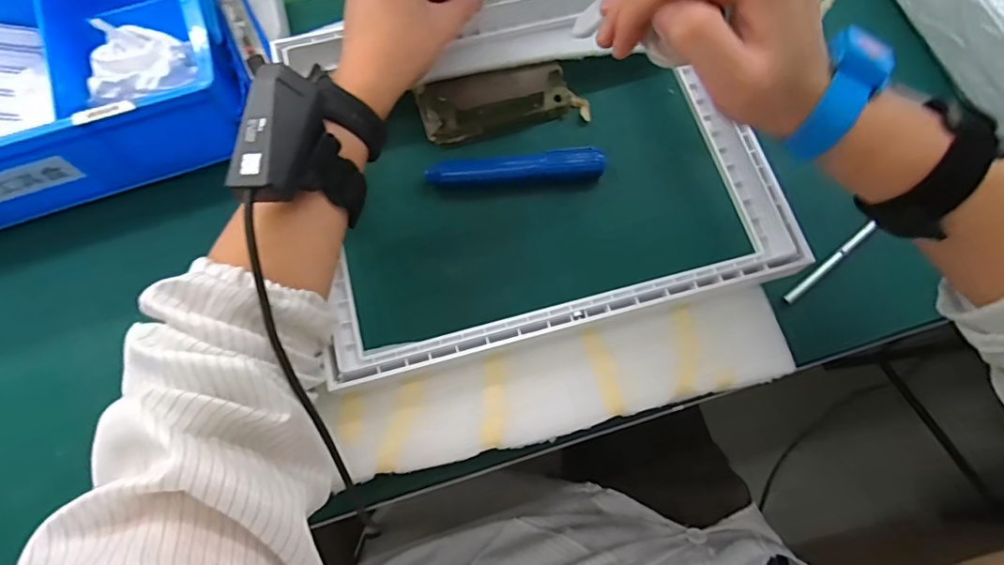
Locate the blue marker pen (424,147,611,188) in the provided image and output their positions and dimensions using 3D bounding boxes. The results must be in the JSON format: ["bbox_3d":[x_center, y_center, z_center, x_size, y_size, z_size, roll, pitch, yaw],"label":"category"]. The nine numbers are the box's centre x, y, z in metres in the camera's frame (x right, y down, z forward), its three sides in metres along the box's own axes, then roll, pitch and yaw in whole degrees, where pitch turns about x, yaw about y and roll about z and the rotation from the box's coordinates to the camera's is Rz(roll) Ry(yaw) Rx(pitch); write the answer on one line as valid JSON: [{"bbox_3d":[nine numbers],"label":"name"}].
[{"bbox_3d":[0.011,-0.095,0.441,0.142,0.018,0.027,-1,72,-1],"label":"blue marker pen"}]

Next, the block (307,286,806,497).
[{"bbox_3d":[0.041,0.066,0.355,0.305,0.021,0.061,-13,72,-5],"label":"block"}]

